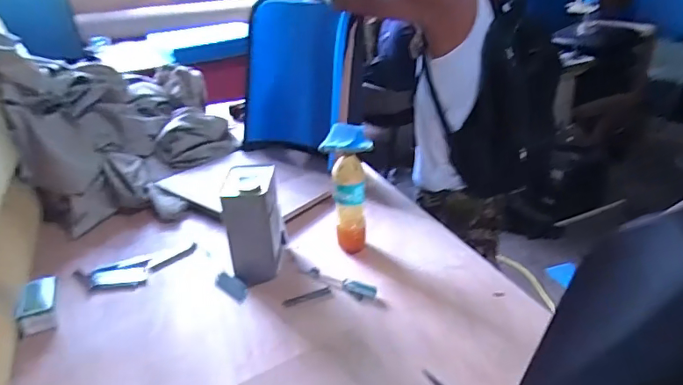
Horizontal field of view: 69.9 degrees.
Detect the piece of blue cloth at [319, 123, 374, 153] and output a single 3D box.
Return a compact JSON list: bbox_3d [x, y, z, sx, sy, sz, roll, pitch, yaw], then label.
[{"bbox_3d":[0.013,-0.120,1.120,0.122,0.051,0.060,6,29,17],"label":"piece of blue cloth"}]

